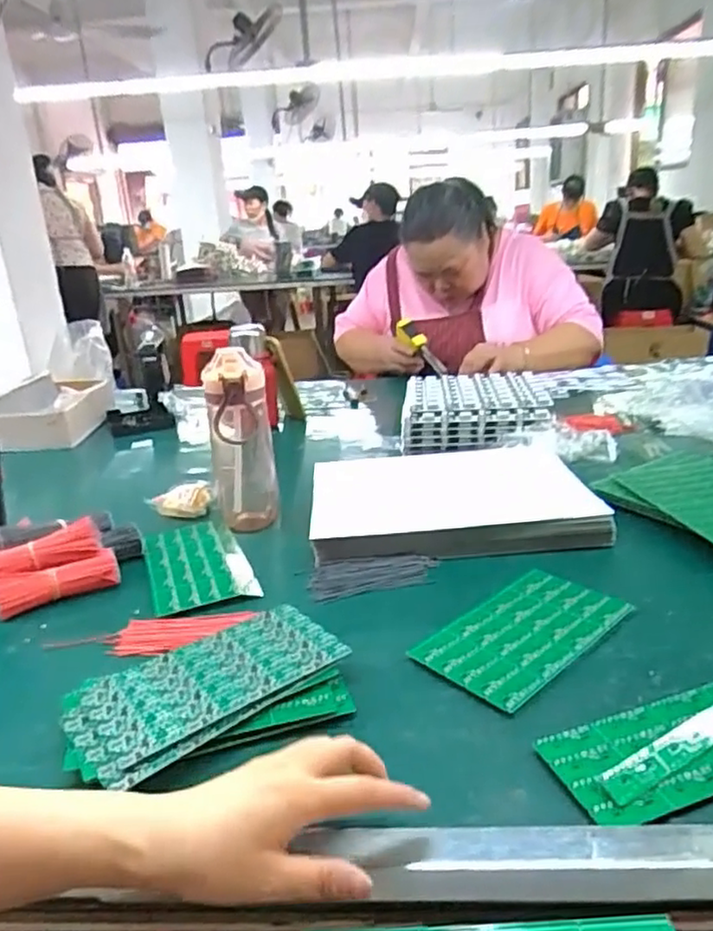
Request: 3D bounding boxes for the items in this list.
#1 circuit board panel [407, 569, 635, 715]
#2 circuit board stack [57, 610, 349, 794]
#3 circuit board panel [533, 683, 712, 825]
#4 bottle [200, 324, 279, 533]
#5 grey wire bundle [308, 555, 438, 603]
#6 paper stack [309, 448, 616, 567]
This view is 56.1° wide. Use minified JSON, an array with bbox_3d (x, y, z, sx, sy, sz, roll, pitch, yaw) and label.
[{"bbox_3d":[0.147,0.145,0.590,0.186,0.005,0.109,-21,27,-37],"label":"circuit board panel"},{"bbox_3d":[-0.113,0.177,0.520,0.206,0.026,0.124,-15,24,-26],"label":"circuit board stack"},{"bbox_3d":[0.227,0.186,0.454,0.195,0.011,0.082,-11,22,-18],"label":"circuit board panel"},{"bbox_3d":[-0.138,-0.038,0.807,0.072,0.250,0.072,-10,22,-14],"label":"bottle"},{"bbox_3d":[0.018,0.114,0.689,0.130,0.008,0.059,-5,21,-1],"label":"grey wire bundle"},{"bbox_3d":[0.113,0.040,0.827,0.329,0.034,0.244,-4,21,0],"label":"paper stack"}]

